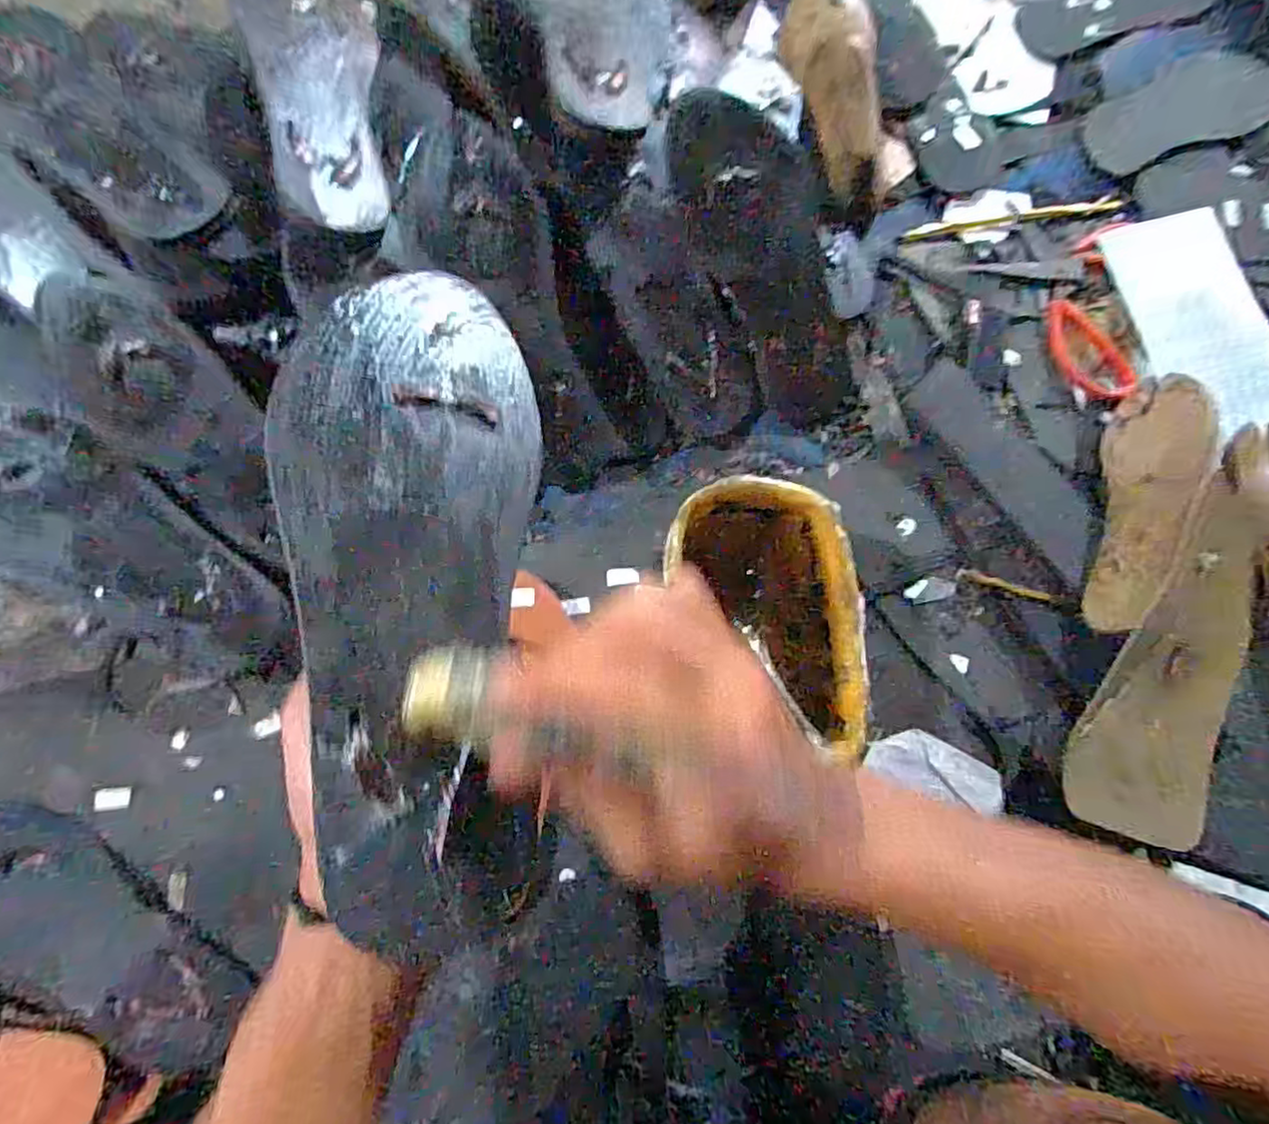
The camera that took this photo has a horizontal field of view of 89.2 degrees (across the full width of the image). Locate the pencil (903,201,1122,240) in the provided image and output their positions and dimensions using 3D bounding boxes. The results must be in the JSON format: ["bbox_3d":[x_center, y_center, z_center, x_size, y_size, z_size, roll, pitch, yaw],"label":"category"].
[{"bbox_3d":[0.349,-0.313,0.589,0.218,0.011,0.012,-10,84,-5],"label":"pencil"}]

